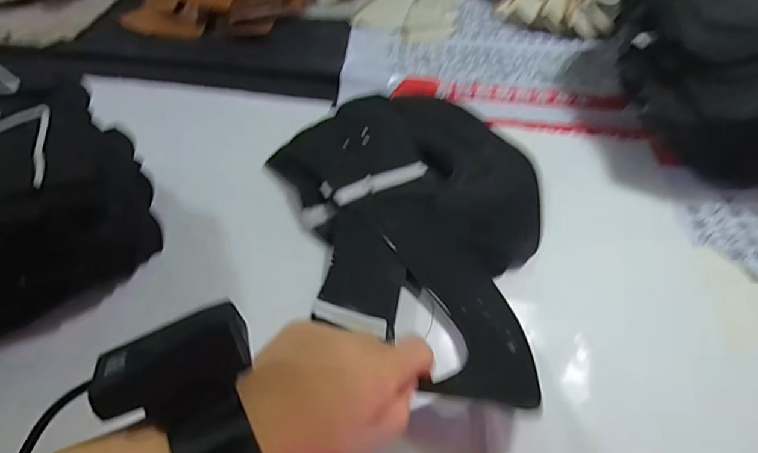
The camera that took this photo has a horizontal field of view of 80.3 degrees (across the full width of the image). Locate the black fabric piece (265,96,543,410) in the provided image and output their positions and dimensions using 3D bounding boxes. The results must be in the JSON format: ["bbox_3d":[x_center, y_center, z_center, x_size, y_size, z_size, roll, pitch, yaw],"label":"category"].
[{"bbox_3d":[0.025,-0.033,0.479,0.291,0.051,0.371,11,54,8],"label":"black fabric piece"}]

